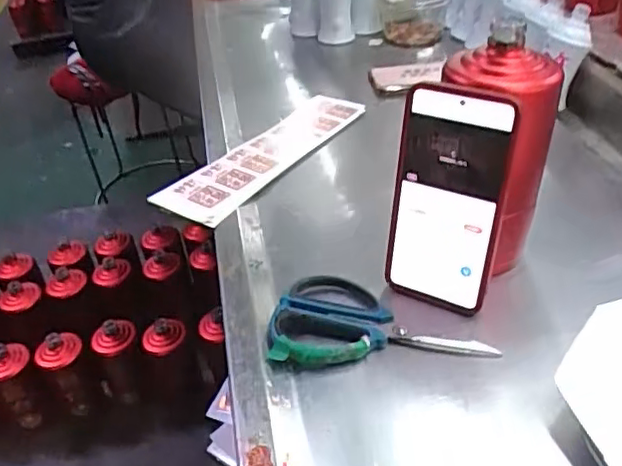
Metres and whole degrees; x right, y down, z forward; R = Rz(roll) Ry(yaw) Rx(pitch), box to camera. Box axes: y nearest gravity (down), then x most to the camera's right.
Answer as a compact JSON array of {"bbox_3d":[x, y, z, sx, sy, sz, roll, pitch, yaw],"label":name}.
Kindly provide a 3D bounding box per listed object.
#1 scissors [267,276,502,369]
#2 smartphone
[{"bbox_3d":[0.051,0.062,0.467,0.161,0.011,0.086,-1,37,6],"label":"scissors"},{"bbox_3d":[0.098,-0.021,0.459,0.079,0.168,0.013,16,26,27],"label":"smartphone"}]

